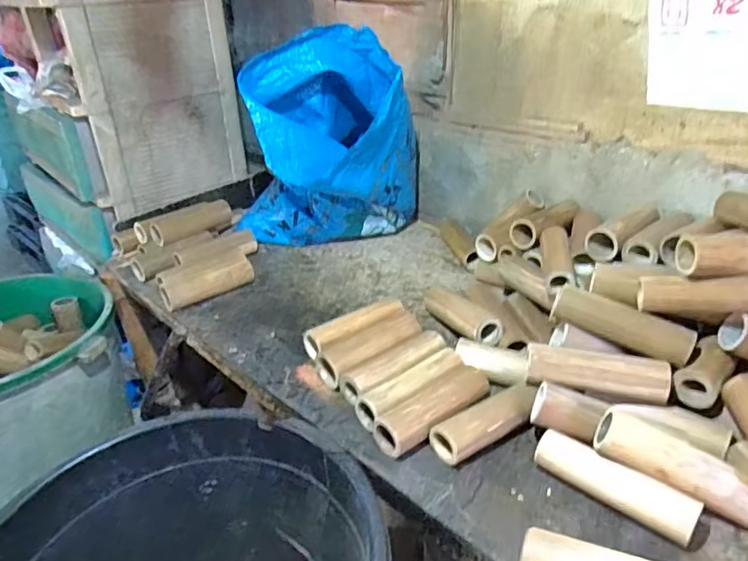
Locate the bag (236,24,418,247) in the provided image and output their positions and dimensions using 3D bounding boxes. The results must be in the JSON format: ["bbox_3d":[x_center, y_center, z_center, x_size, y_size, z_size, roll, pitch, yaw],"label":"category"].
[{"bbox_3d":[-0.111,-0.279,1.185,0.407,0.440,0.347,0,27,3],"label":"bag"}]

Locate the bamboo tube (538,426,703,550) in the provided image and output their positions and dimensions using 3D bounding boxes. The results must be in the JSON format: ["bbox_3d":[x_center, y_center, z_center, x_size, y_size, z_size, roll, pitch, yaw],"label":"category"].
[{"bbox_3d":[0.280,0.239,0.642,0.183,0.038,0.041,22,35,38],"label":"bamboo tube"}]

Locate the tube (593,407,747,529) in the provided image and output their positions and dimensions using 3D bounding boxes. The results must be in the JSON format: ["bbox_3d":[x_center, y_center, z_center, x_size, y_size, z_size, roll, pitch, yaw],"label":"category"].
[{"bbox_3d":[0.348,0.212,0.622,0.184,0.042,0.051,27,36,18],"label":"tube"}]

